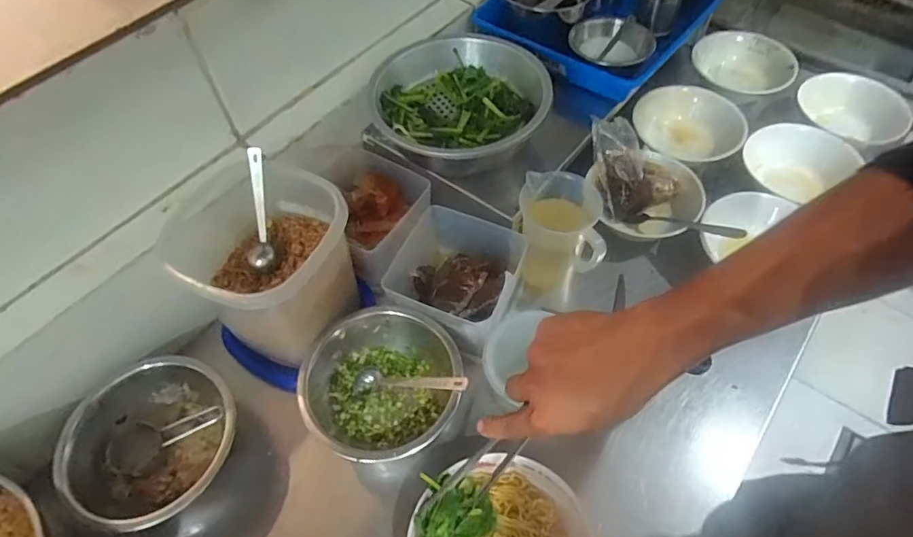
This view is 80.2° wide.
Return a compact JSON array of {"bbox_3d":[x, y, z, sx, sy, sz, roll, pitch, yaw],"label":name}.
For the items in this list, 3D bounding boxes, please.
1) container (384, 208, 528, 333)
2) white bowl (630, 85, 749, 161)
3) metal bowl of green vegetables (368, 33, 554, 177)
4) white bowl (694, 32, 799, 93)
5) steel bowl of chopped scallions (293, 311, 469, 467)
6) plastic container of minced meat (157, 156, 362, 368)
[{"bbox_3d":[-0.006,0.013,0.673,0.155,0.093,0.140,19,59,14],"label":"container"},{"bbox_3d":[0.343,-0.224,0.832,0.172,0.050,0.172,-1,56,1],"label":"white bowl"},{"bbox_3d":[0.004,-0.196,0.694,0.204,0.080,0.211,-1,56,1],"label":"metal bowl of green vegetables"},{"bbox_3d":[0.478,-0.337,0.914,0.157,0.050,0.157,-1,56,1],"label":"white bowl"},{"bbox_3d":[-0.078,0.132,0.600,0.162,0.073,0.163,-1,56,1],"label":"steel bowl of chopped scallions"},{"bbox_3d":[-0.206,0.006,0.623,0.159,0.189,0.162,31,62,21],"label":"plastic container of minced meat"}]

